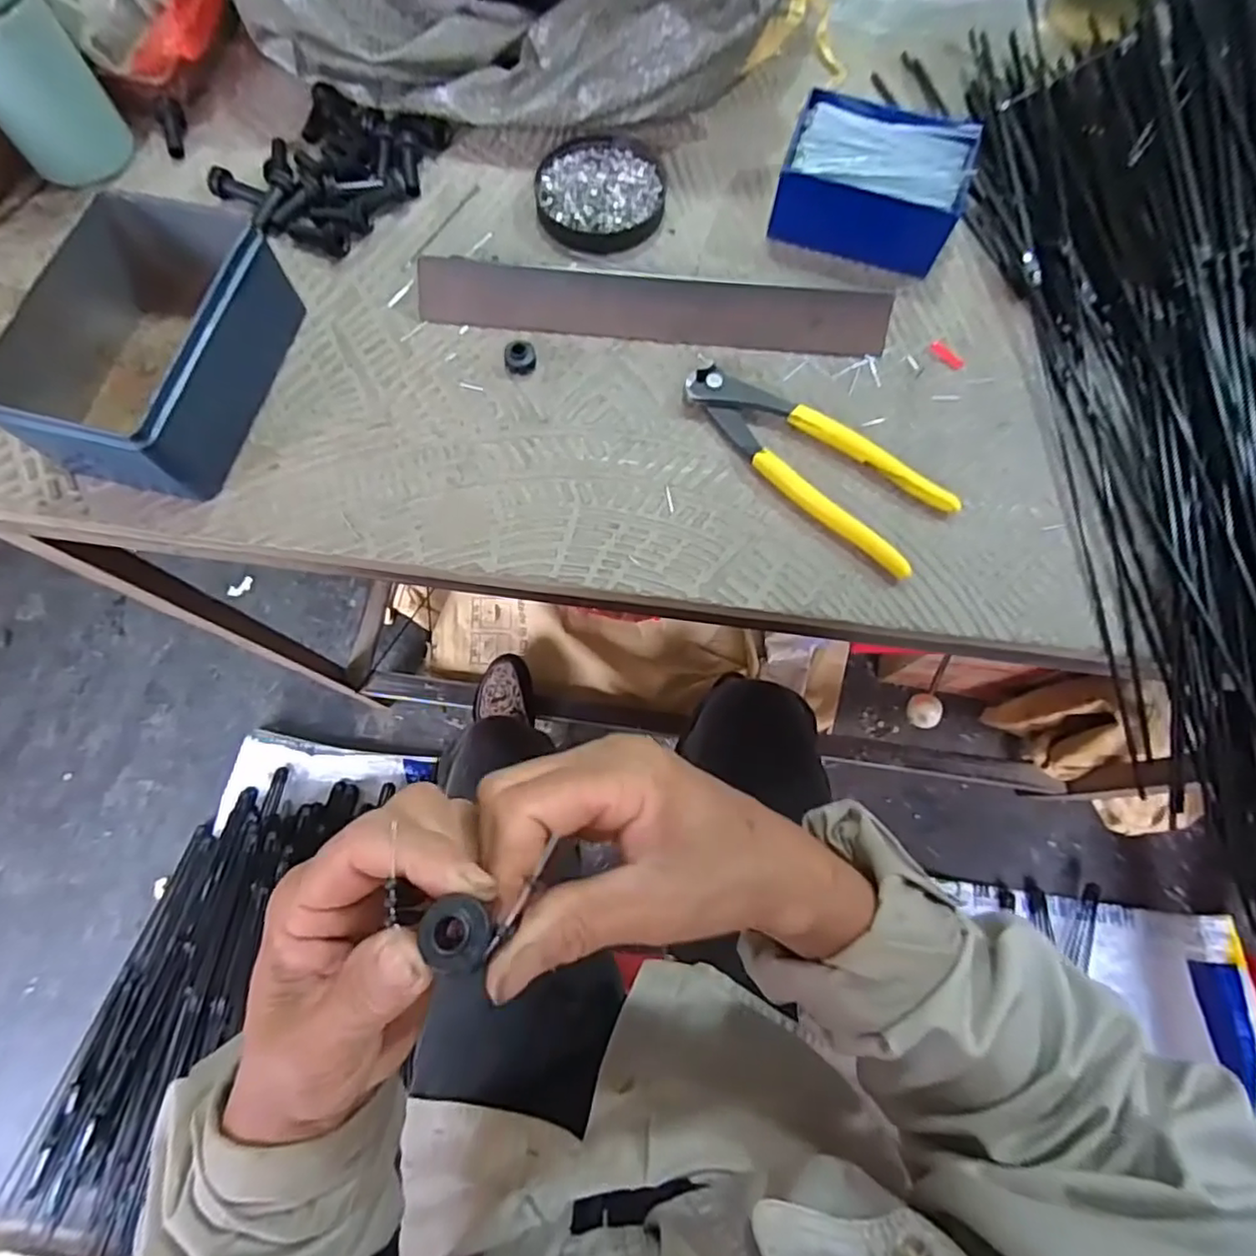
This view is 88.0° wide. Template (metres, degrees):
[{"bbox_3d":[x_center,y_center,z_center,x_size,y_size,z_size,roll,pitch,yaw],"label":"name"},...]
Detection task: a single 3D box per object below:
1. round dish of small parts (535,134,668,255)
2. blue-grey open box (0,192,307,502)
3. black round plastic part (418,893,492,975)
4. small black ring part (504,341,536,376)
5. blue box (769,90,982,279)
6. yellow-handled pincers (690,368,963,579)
[{"bbox_3d":[-0.017,-0.286,0.426,0.081,0.010,0.089,0,73,0],"label":"round dish of small parts"},{"bbox_3d":[-0.261,-0.155,0.359,0.103,0.063,0.148,13,74,4],"label":"blue-grey open box"},{"bbox_3d":[-0.045,0.080,0.169,0.018,0.004,0.017,2,73,0],"label":"black round plastic part"},{"bbox_3d":[-0.064,-0.160,0.385,0.018,0.012,0.014,-6,73,-2],"label":"small black ring part"},{"bbox_3d":[0.154,-0.281,0.412,0.107,0.038,0.083,19,74,5],"label":"blue box"},{"bbox_3d":[0.102,-0.097,0.369,0.161,0.011,0.057,37,77,10],"label":"yellow-handled pincers"}]

